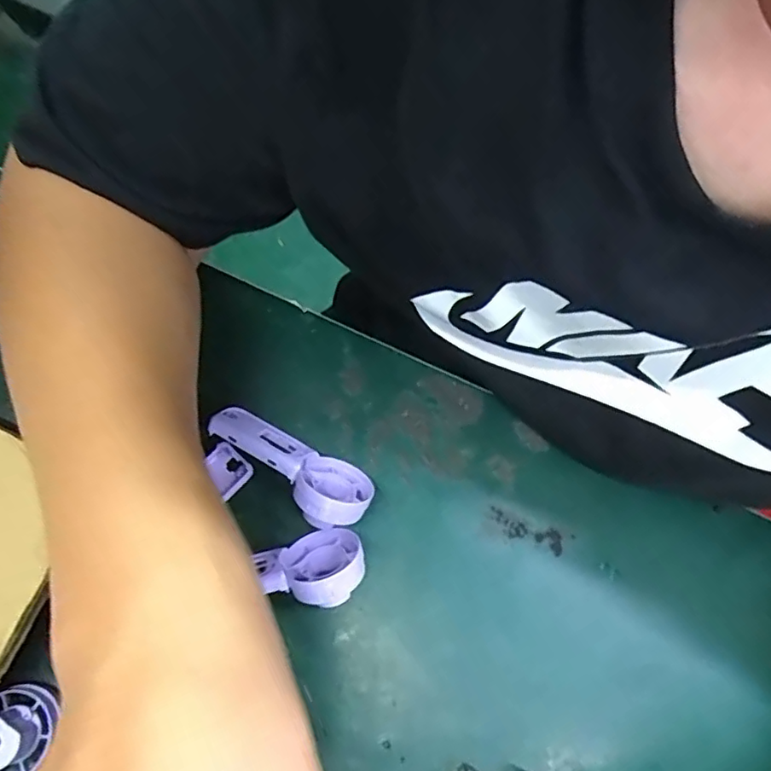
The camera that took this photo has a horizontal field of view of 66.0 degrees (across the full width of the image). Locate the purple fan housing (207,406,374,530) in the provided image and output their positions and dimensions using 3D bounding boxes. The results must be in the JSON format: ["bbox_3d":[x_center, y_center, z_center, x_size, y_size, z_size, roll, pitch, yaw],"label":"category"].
[{"bbox_3d":[-0.050,0.041,0.313,0.091,0.032,0.035,35,72,10],"label":"purple fan housing"}]

